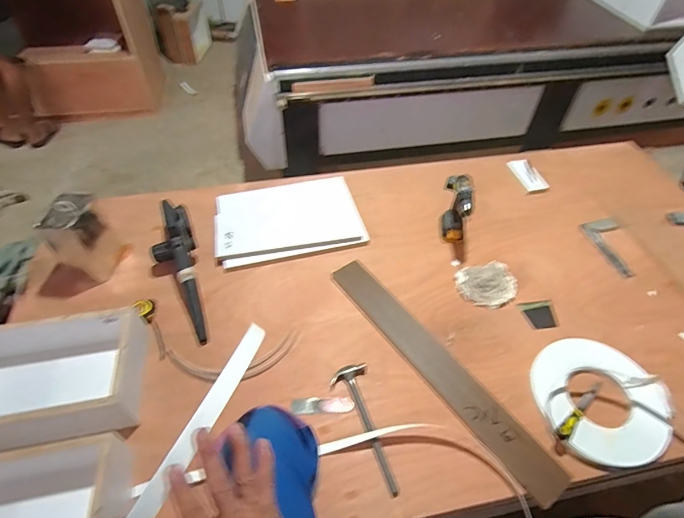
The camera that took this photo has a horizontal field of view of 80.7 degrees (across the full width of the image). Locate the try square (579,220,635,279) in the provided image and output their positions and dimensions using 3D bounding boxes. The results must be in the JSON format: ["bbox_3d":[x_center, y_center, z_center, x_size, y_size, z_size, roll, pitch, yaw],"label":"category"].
[{"bbox_3d":[0.962,-0.049,1.412,0.130,0.011,0.230,-25,61,-7],"label":"try square"}]

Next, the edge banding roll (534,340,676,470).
[{"bbox_3d":[0.670,0.359,1.051,0.322,0.039,0.321,1,50,-2],"label":"edge banding roll"}]

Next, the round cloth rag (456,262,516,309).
[{"bbox_3d":[0.465,0.084,1.288,0.184,0.030,0.152,-6,50,-8],"label":"round cloth rag"}]

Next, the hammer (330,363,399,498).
[{"bbox_3d":[0.055,0.416,1.001,0.100,0.023,0.322,-10,51,-11],"label":"hammer"}]

